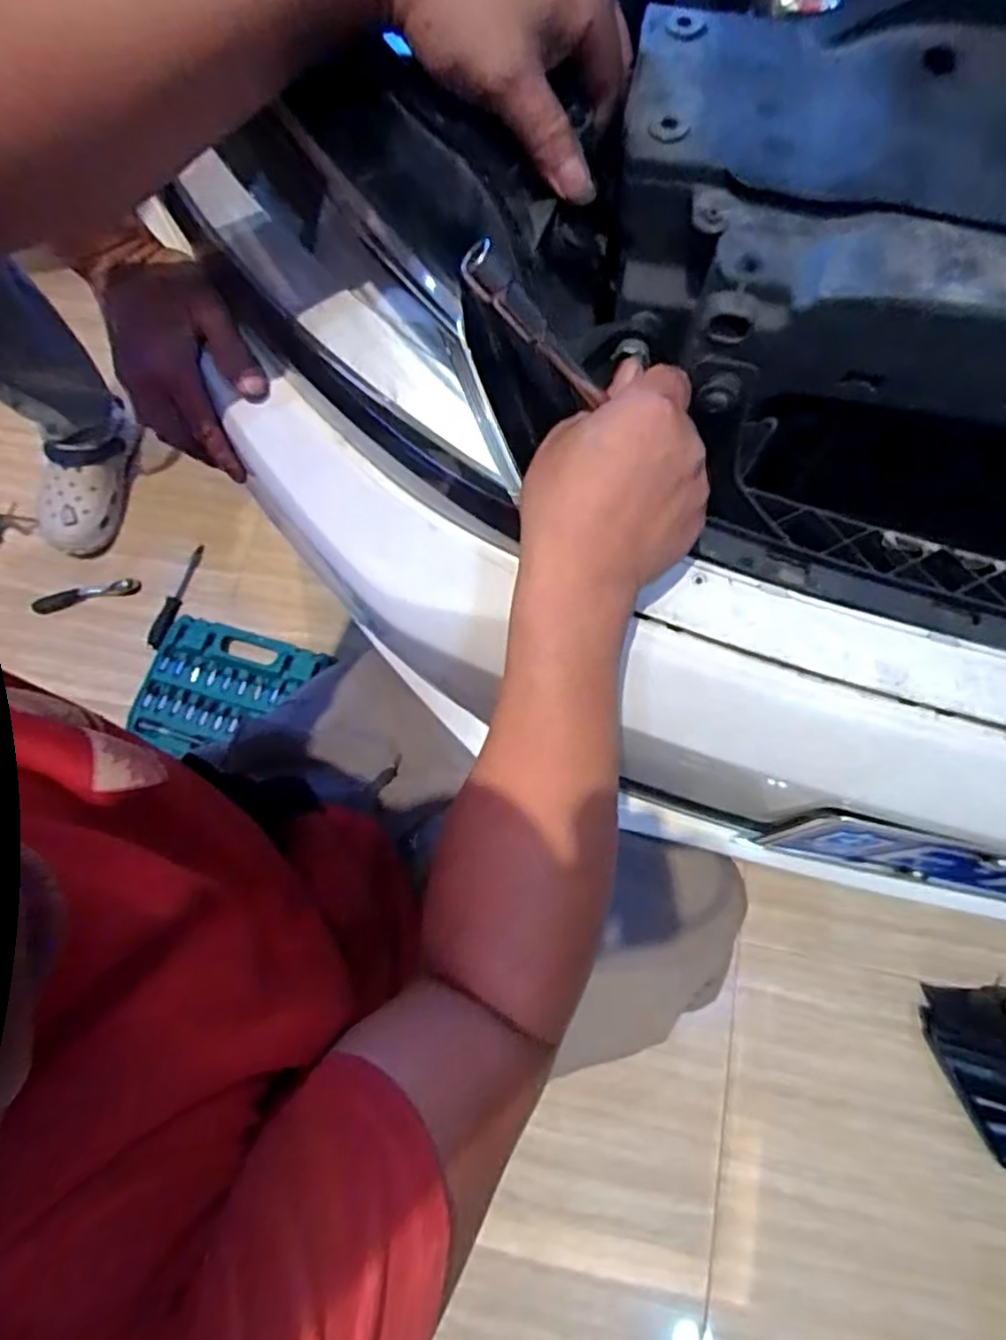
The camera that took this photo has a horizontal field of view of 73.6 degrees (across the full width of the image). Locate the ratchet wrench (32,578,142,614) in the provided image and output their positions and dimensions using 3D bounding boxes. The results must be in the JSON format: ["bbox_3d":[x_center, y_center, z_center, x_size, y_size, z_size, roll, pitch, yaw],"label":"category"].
[{"bbox_3d":[-0.626,-0.112,1.008,0.171,0.021,0.030,-11,73,-2],"label":"ratchet wrench"}]

